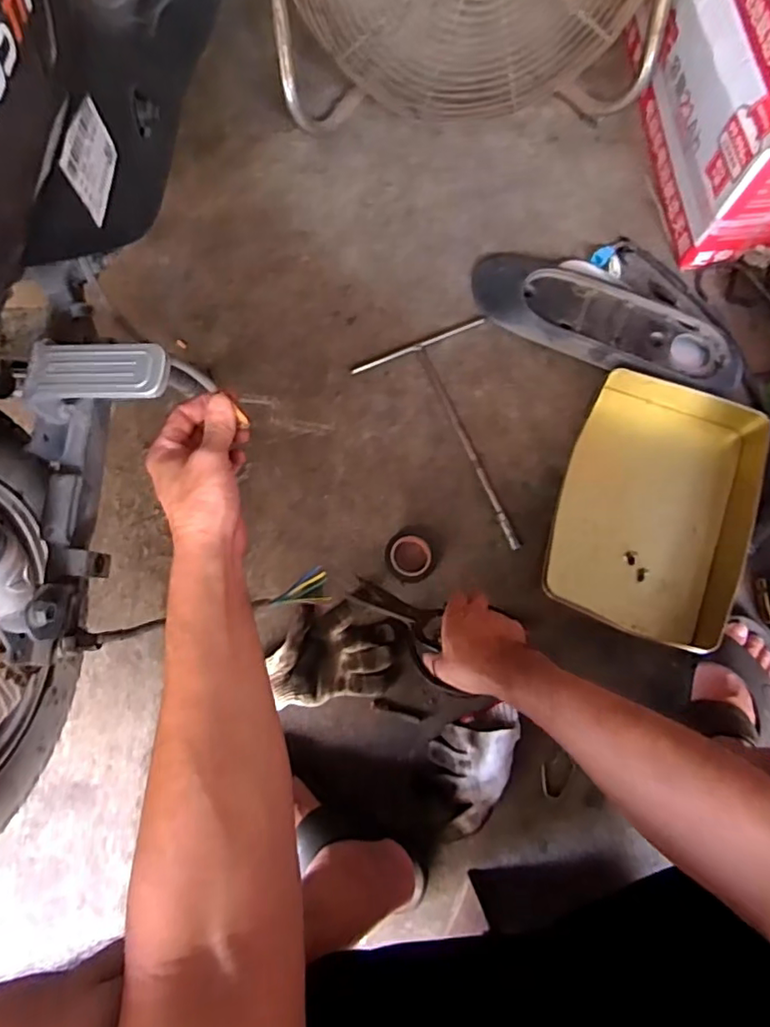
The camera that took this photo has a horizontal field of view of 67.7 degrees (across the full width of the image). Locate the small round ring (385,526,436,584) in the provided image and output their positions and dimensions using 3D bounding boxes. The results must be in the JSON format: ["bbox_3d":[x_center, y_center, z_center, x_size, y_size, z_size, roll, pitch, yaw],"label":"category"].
[{"bbox_3d":[0.031,0.050,0.702,0.061,0.019,0.068,2,77,0],"label":"small round ring"}]

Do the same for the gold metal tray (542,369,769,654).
[{"bbox_3d":[0.326,-0.010,0.697,0.219,0.054,0.309,18,78,4],"label":"gold metal tray"}]

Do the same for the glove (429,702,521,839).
[{"bbox_3d":[0.107,0.283,0.634,0.100,0.046,0.114,-13,77,-3],"label":"glove"}]

